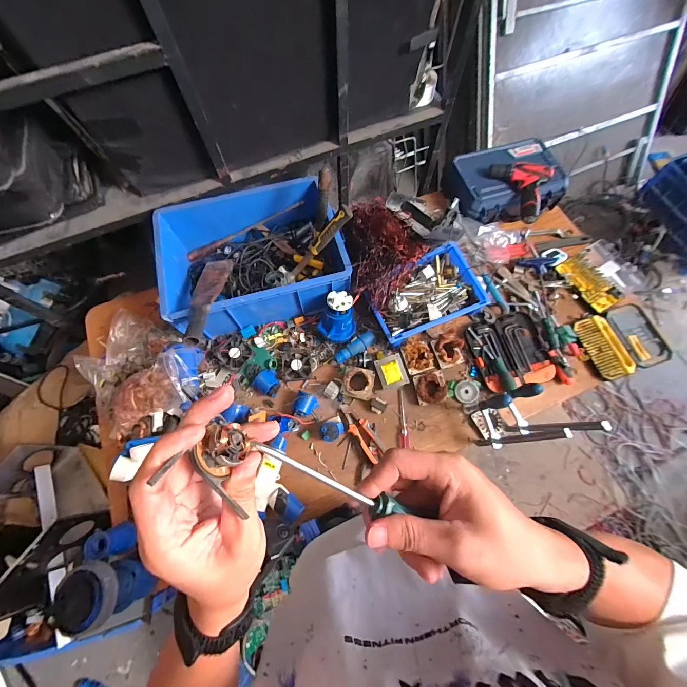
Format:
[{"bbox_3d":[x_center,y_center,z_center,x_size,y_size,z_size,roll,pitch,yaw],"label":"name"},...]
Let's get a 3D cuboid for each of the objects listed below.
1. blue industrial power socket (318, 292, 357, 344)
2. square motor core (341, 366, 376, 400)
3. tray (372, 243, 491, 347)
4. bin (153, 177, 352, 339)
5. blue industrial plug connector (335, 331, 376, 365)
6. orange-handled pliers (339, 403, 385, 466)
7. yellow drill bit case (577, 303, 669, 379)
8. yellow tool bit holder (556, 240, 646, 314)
[{"bbox_3d":[-0.017,-0.071,0.861,0.103,0.131,0.108,5,68,2],"label":"blue industrial power socket"},{"bbox_3d":[0.040,0.108,0.844,0.084,0.046,0.080,12,69,5],"label":"square motor core"},{"bbox_3d":[0.234,-0.143,0.894,0.320,0.071,0.206,-23,70,-9],"label":"tray"},{"bbox_3d":[-0.259,-0.264,0.912,0.486,0.173,0.435,-13,69,-5],"label":"bin"},{"bbox_3d":[0.035,0.016,0.886,0.127,0.041,0.042,-36,72,-13],"label":"blue industrial plug connector"},{"bbox_3d":[0.046,0.228,0.819,0.056,0.012,0.158,-37,73,-13],"label":"orange-handled pliers"},{"bbox_3d":[0.811,-0.010,0.904,0.247,0.045,0.187,-16,69,-6],"label":"yellow drill bit case"},{"bbox_3d":[0.829,-0.223,0.997,0.259,0.044,0.197,-26,72,-17],"label":"yellow tool bit holder"}]

